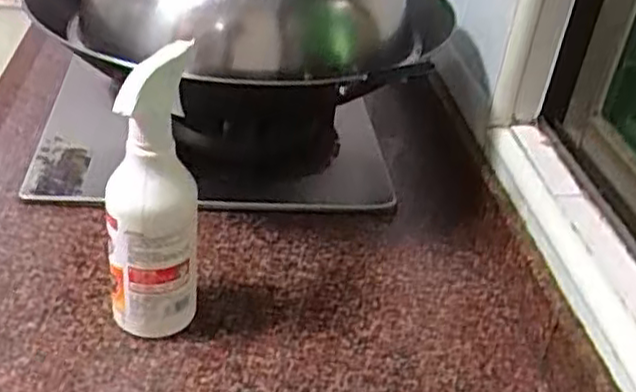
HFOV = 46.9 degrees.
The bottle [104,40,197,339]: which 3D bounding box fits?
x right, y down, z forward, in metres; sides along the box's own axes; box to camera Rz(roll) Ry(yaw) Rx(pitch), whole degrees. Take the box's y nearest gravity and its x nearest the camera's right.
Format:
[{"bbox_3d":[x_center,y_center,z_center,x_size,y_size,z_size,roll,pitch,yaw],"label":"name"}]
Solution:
[{"bbox_3d":[-0.132,0.002,0.585,0.067,0.236,0.081,0,34,-10],"label":"bottle"}]

